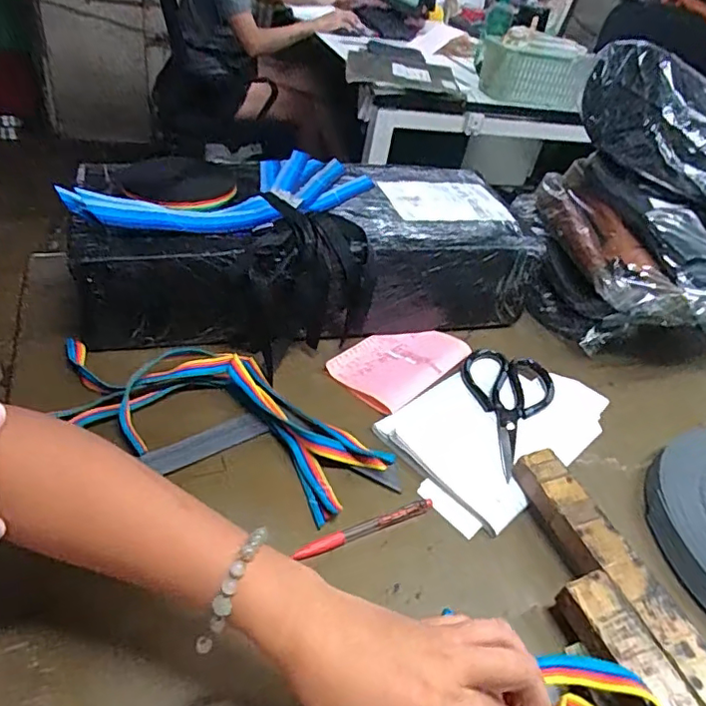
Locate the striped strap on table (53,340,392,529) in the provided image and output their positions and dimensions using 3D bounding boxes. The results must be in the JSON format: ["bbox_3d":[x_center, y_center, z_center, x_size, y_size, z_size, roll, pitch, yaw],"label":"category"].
[{"bbox_3d":[-0.128,0.047,0.535,0.347,0.030,0.142,19,43,12],"label":"striped strap on table"}]

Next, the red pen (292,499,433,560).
[{"bbox_3d":[0.012,0.144,0.468,0.126,0.007,0.013,-16,47,-24],"label":"red pen"}]

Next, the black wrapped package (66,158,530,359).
[{"bbox_3d":[-0.049,-0.121,0.664,0.493,0.146,0.192,-5,42,-19],"label":"black wrapped package"}]

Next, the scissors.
[{"bbox_3d":[0.157,0.056,0.596,0.097,0.011,0.179,17,42,10],"label":"scissors"}]

